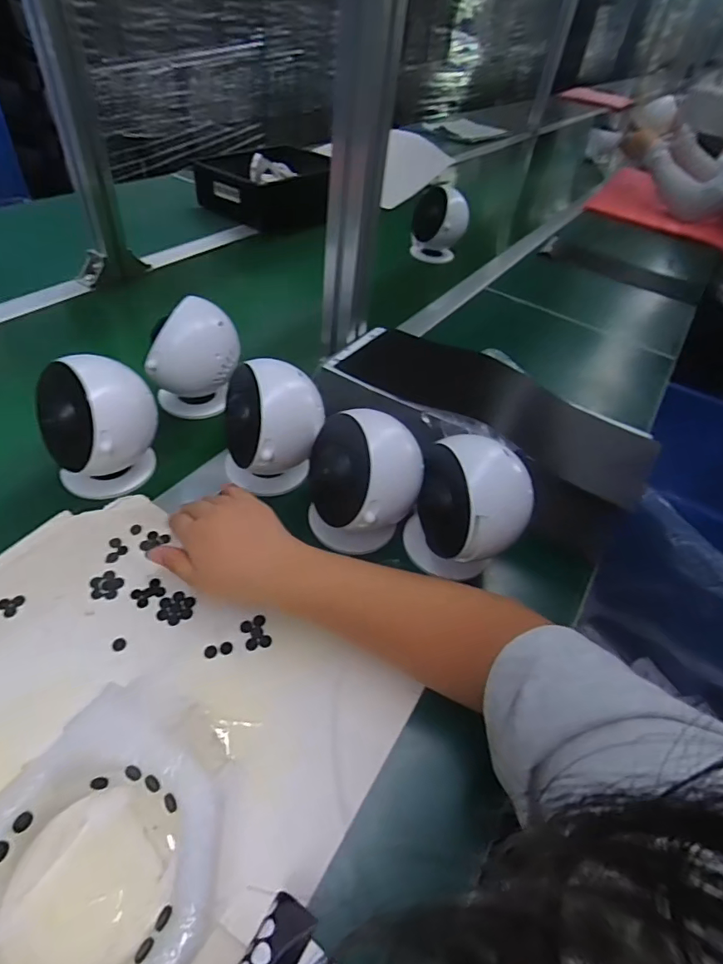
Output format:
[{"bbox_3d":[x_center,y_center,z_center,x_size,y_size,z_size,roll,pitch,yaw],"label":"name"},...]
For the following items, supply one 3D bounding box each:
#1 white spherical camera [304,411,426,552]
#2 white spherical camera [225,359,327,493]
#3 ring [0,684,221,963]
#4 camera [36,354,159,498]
[{"bbox_3d":[0.002,0.007,0.436,0.096,0.119,0.087,4,45,-4],"label":"white spherical camera"},{"bbox_3d":[-0.086,-0.048,0.478,0.095,0.120,0.090,-3,46,-11],"label":"white spherical camera"},{"bbox_3d":[-0.143,0.212,0.272,0.135,0.041,0.153,25,47,17],"label":"ring"},{"bbox_3d":[-0.241,-0.049,0.455,0.096,0.116,0.078,-13,48,-20],"label":"camera"}]

